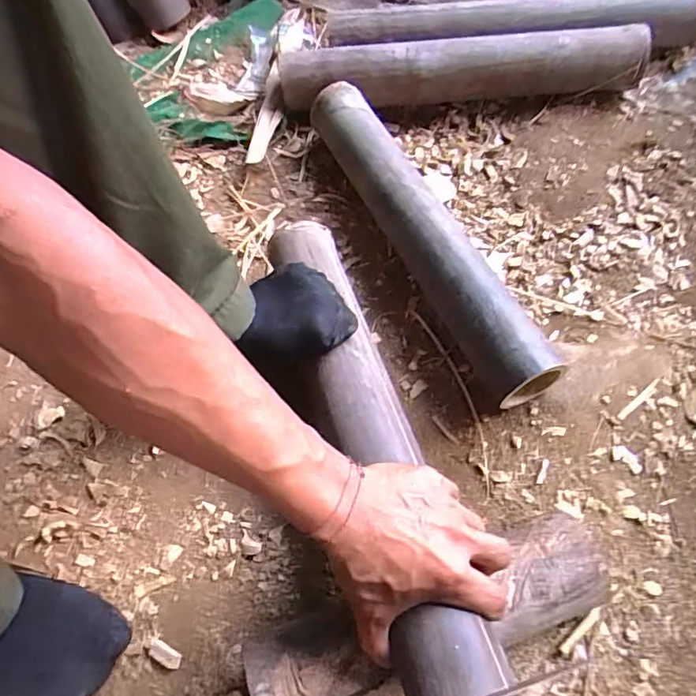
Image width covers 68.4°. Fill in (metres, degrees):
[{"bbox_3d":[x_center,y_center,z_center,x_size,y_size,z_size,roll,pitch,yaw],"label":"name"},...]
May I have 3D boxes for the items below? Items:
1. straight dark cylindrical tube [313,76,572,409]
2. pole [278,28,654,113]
[{"bbox_3d":[0.074,-0.124,0.540,0.059,0.083,0.414,-24,65,-10],"label":"straight dark cylindrical tube"},{"bbox_3d":[0.137,-0.348,0.645,0.448,0.070,0.080,2,64,3],"label":"pole"}]

